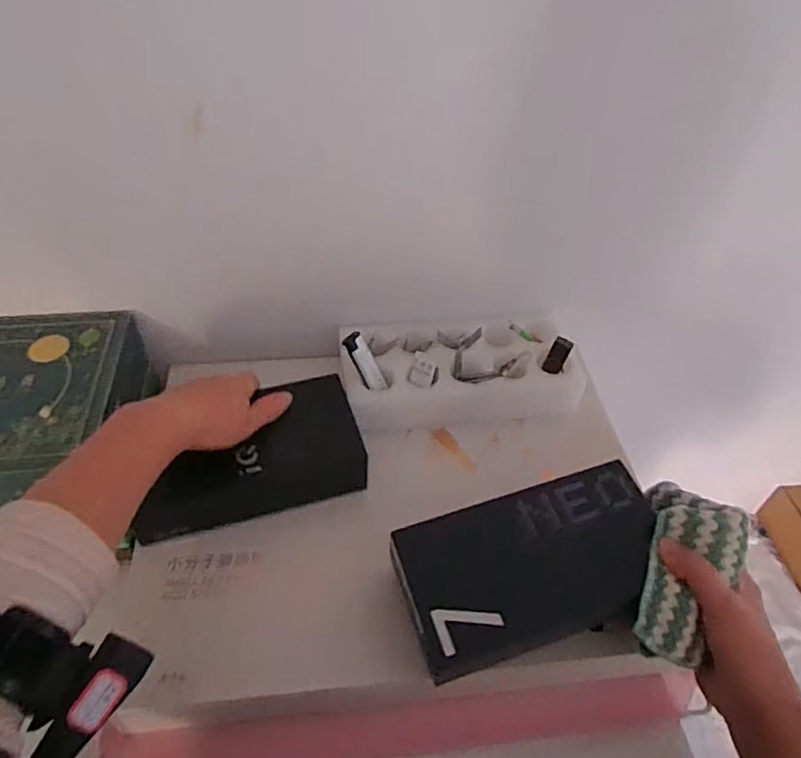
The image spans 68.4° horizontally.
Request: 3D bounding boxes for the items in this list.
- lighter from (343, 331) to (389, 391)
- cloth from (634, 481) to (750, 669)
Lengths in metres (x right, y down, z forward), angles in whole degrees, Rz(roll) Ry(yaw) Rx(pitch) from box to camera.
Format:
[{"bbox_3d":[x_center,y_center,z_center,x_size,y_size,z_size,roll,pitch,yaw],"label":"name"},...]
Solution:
[{"bbox_3d":[-0.031,-0.014,0.525,0.020,0.058,0.008,-41,22,-33],"label":"lighter"},{"bbox_3d":[0.192,0.129,0.397,0.057,0.044,0.118,21,66,16],"label":"cloth"}]

